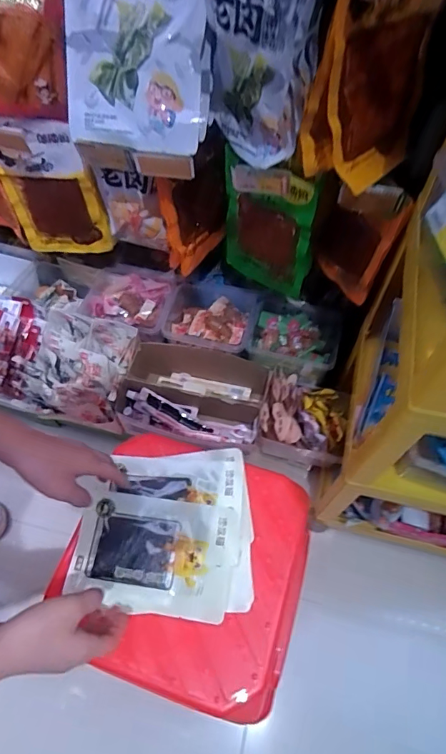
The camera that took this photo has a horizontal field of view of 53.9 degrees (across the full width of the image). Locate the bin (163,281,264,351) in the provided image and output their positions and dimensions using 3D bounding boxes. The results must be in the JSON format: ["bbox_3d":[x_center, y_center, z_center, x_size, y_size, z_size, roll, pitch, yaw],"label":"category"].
[{"bbox_3d":[-0.028,-0.130,1.044,0.205,0.075,0.163,12,62,8],"label":"bin"}]

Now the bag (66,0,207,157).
[{"bbox_3d":[-0.123,-0.464,0.605,0.199,0.266,0.043,11,21,9],"label":"bag"}]

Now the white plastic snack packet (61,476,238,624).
[{"bbox_3d":[-0.085,0.213,0.536,0.194,0.013,0.126,9,62,6],"label":"white plastic snack packet"}]

